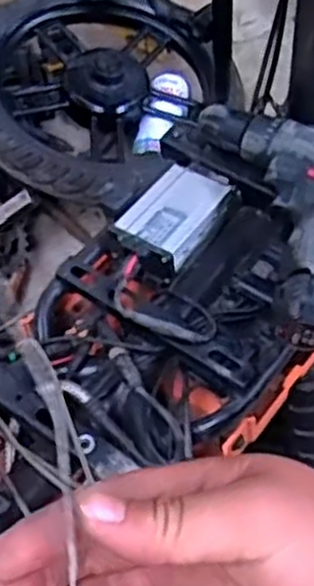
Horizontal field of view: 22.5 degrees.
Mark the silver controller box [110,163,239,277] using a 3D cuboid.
[{"bbox_3d":[0.019,-0.074,0.733,0.073,0.033,0.125,31,64,23],"label":"silver controller box"}]

